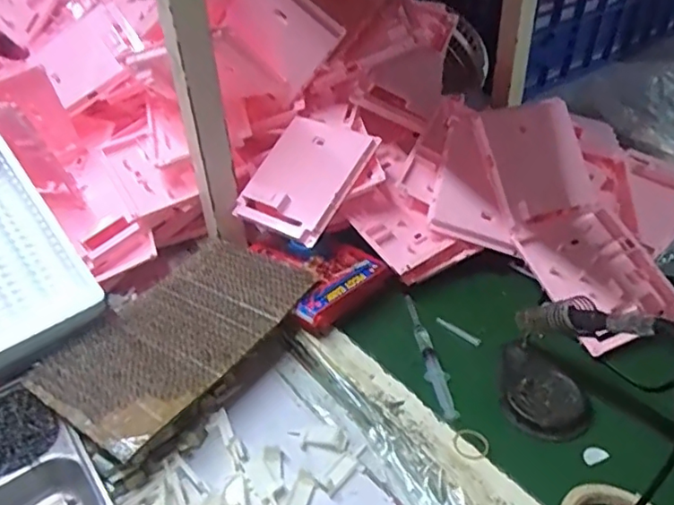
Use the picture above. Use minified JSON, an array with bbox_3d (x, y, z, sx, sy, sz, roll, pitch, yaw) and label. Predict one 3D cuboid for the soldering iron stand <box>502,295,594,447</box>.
[{"bbox_3d":[0.196,0.093,0.531,0.079,0.113,0.098,9,40,17],"label":"soldering iron stand"}]

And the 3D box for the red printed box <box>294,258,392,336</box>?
[{"bbox_3d":[0.005,0.048,0.650,0.123,0.037,0.031,-33,46,-32],"label":"red printed box"}]

